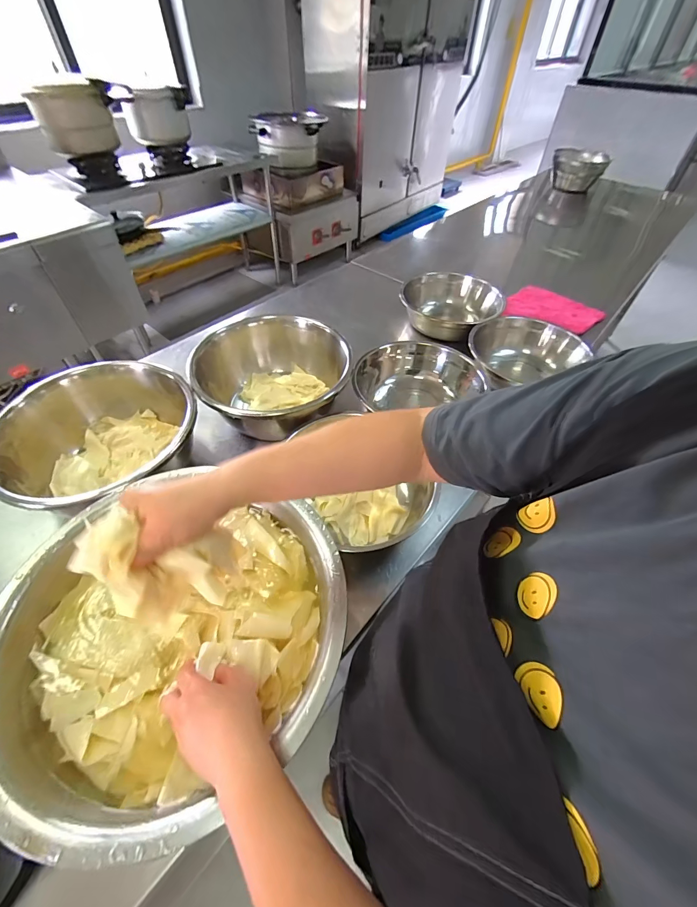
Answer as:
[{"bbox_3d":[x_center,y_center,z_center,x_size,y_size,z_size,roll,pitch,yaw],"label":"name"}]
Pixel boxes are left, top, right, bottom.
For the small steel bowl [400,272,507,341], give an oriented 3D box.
[{"bbox_3d":[0.267,-0.390,0.966,0.266,0.086,0.245,21,53,16],"label":"small steel bowl"}]

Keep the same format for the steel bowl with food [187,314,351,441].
[{"bbox_3d":[-0.149,-0.154,0.742,0.265,0.139,0.317,6,50,4],"label":"steel bowl with food"}]

